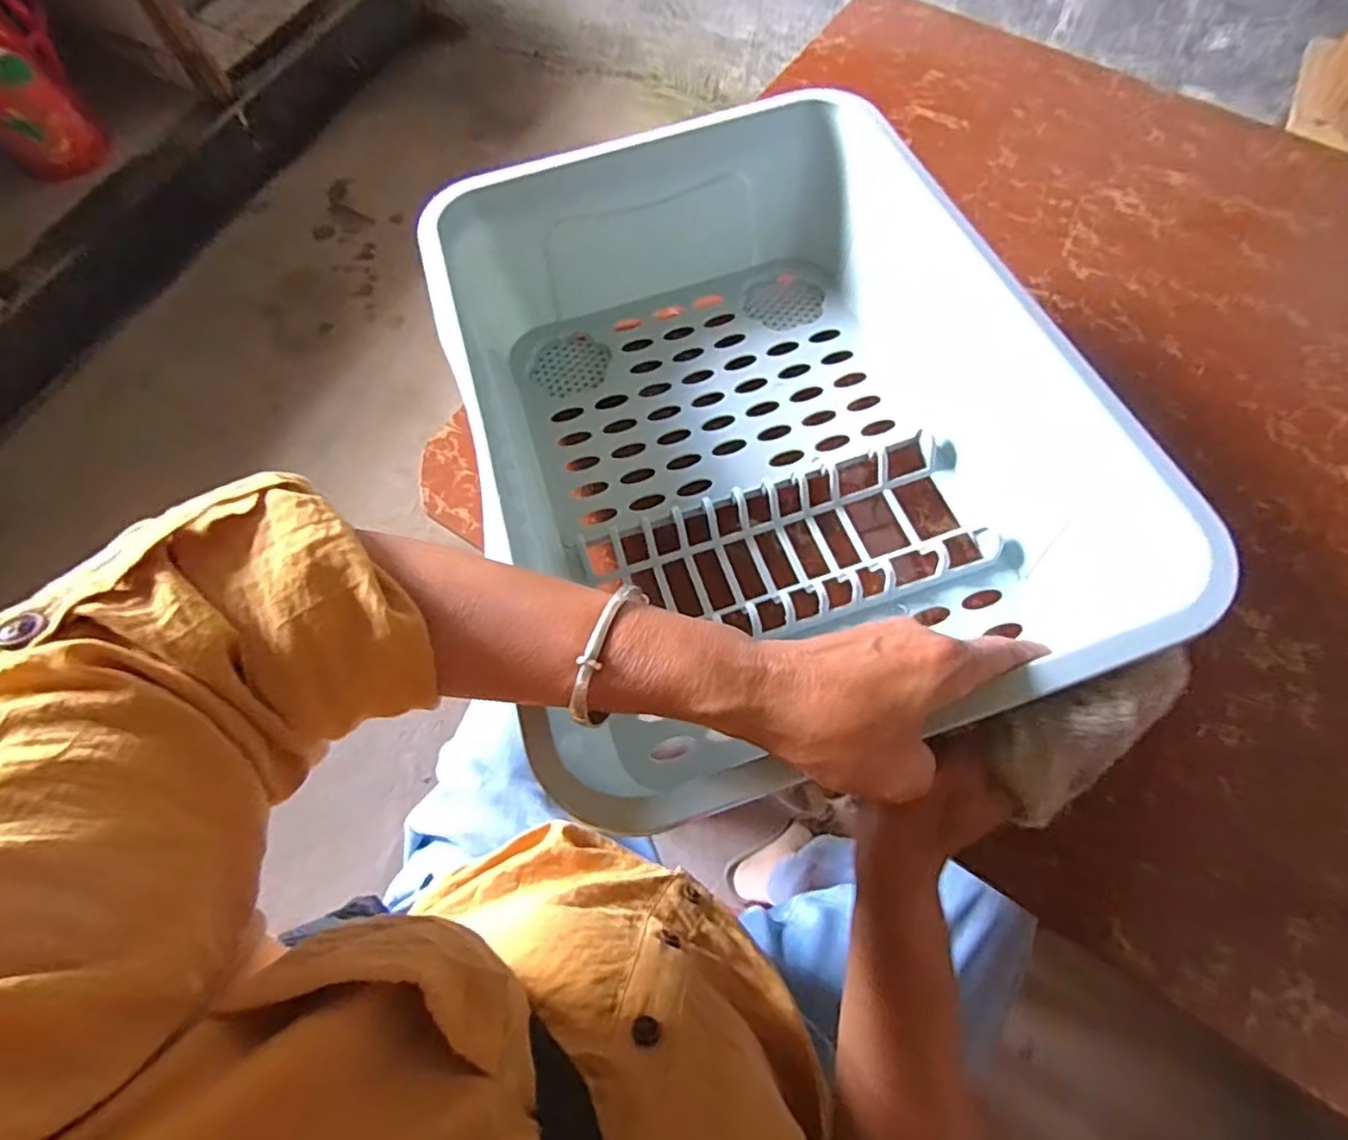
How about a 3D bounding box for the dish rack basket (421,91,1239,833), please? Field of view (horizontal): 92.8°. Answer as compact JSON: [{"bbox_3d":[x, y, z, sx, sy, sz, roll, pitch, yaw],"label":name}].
[{"bbox_3d":[0.036,-0.102,0.417,0.302,0.137,0.421,-17,68,-6],"label":"dish rack basket"}]

